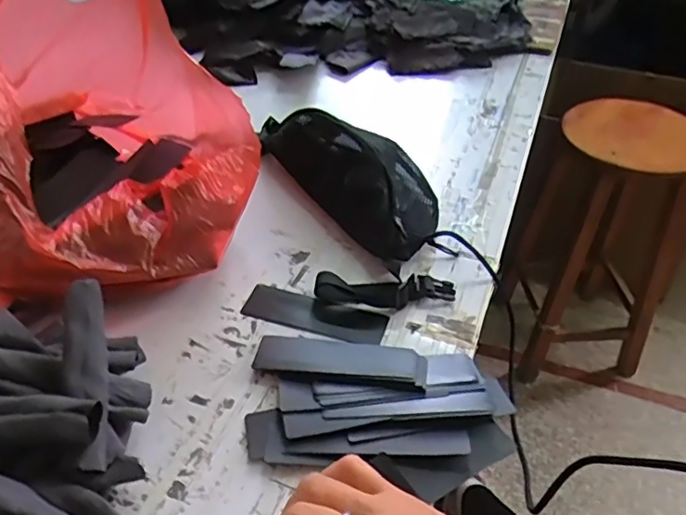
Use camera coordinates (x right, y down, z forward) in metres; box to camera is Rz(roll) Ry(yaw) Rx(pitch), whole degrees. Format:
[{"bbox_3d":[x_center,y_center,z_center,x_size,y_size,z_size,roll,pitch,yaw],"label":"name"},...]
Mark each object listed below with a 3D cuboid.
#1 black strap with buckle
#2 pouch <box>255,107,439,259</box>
[{"bbox_3d":[0.045,0.033,0.624,0.147,0.026,0.042,-3,43,-4],"label":"black strap with buckle"},{"bbox_3d":[0.010,-0.123,0.748,0.132,0.084,0.314,-26,49,-26],"label":"pouch"}]

